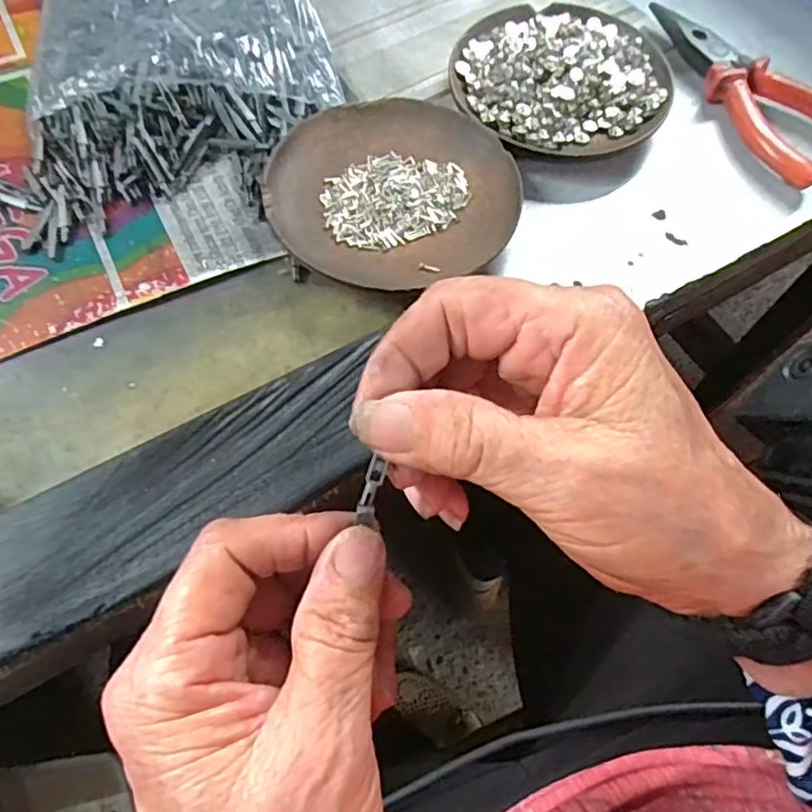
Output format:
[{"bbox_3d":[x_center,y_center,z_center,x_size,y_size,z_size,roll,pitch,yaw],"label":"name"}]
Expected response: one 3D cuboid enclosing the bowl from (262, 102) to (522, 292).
[{"bbox_3d":[-0.007,-0.098,0.293,0.111,0.018,0.110,1,63,-1],"label":"bowl"}]

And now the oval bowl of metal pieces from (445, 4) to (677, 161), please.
[{"bbox_3d":[0.081,-0.174,0.330,0.112,0.020,0.104,-7,64,-5],"label":"oval bowl of metal pieces"}]

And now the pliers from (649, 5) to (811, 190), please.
[{"bbox_3d":[0.185,-0.174,0.338,0.046,0.016,0.138,-23,66,-13],"label":"pliers"}]

